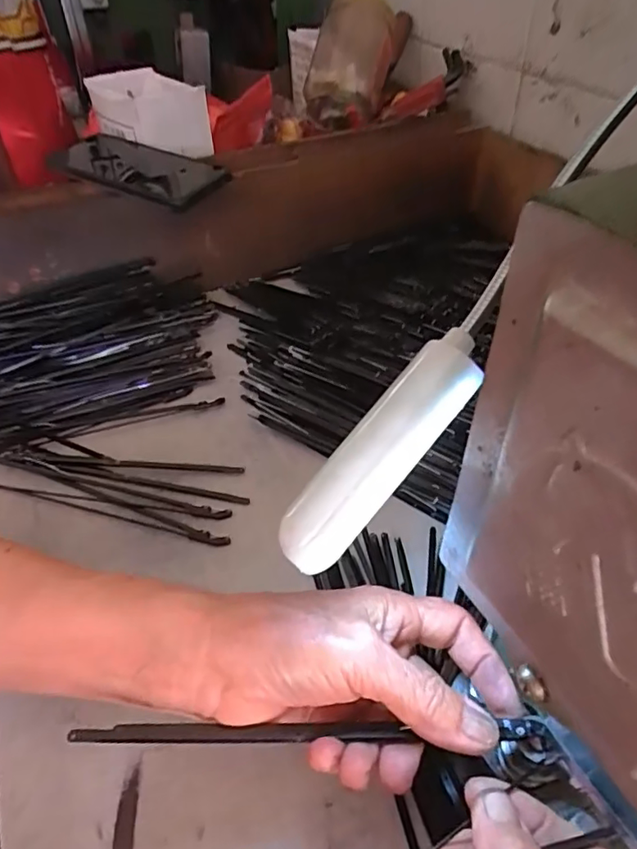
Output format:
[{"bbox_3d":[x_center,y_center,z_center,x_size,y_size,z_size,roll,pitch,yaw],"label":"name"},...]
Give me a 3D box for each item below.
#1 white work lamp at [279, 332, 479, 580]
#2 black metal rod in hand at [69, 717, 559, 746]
[{"bbox_3d":[0.019,0.007,0.171,0.022,0.011,0.084,35,82,33],"label":"white work lamp"},{"bbox_3d":[-0.005,0.122,0.223,0.184,0.004,0.008,-2,44,1],"label":"black metal rod in hand"}]

